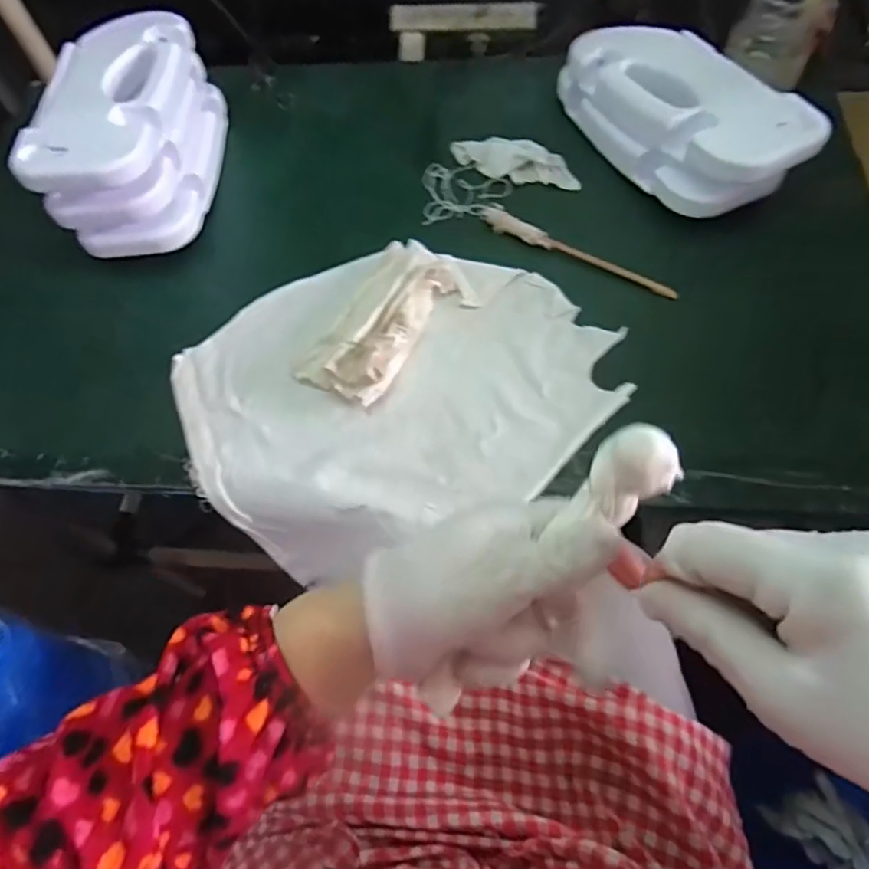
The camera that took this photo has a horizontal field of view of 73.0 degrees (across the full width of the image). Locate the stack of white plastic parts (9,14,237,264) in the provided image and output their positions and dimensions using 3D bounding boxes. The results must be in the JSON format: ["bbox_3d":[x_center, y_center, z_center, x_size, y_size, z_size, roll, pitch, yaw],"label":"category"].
[{"bbox_3d":[-0.316,-0.315,0.631,0.129,0.134,0.246,-3,63,2],"label":"stack of white plastic parts"}]

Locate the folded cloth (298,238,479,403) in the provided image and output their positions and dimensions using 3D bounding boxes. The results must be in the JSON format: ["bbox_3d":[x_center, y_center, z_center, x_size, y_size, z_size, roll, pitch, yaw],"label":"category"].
[{"bbox_3d":[-0.043,-0.107,0.546,0.103,0.029,0.173,25,68,16],"label":"folded cloth"}]

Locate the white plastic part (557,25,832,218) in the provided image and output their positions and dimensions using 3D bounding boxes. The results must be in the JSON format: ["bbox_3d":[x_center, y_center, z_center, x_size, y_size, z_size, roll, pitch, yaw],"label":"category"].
[{"bbox_3d":[0.246,-0.328,0.607,0.128,0.085,0.258,-25,64,-9],"label":"white plastic part"}]

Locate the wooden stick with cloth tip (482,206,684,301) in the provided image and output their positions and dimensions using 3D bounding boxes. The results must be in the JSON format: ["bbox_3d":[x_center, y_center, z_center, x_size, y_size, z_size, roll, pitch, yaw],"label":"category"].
[{"bbox_3d":[0.137,-0.179,0.581,0.212,0.010,0.023,33,70,18],"label":"wooden stick with cloth tip"}]

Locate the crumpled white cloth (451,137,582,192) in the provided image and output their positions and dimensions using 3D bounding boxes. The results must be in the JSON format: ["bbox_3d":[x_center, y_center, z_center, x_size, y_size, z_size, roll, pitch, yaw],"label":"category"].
[{"bbox_3d":[0.089,-0.302,0.646,0.148,0.022,0.046,24,67,15],"label":"crumpled white cloth"}]

